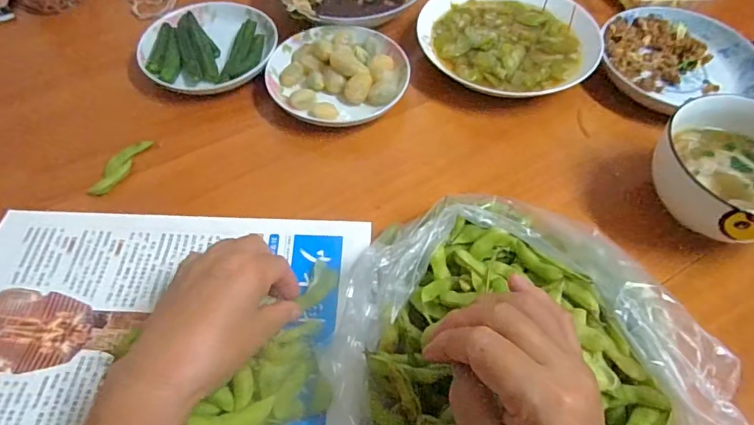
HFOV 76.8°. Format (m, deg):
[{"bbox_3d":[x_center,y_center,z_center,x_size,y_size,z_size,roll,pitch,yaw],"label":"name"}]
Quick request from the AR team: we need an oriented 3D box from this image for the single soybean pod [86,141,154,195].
[{"bbox_3d":[-0.252,-0.045,0.469,0.021,0.012,0.072,24,59,15],"label":"single soybean pod"}]

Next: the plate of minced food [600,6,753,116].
[{"bbox_3d":[0.336,-0.176,0.548,0.166,0.027,0.154,0,56,0],"label":"plate of minced food"}]

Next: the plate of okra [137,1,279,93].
[{"bbox_3d":[-0.192,-0.200,0.554,0.151,0.034,0.136,-2,56,-1],"label":"plate of okra"}]

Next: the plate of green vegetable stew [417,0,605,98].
[{"bbox_3d":[0.152,-0.204,0.564,0.200,0.034,0.182,0,56,0],"label":"plate of green vegetable stew"}]

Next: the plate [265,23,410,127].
[{"bbox_3d":[-0.045,-0.157,0.526,0.147,0.041,0.136,0,56,0],"label":"plate"}]

